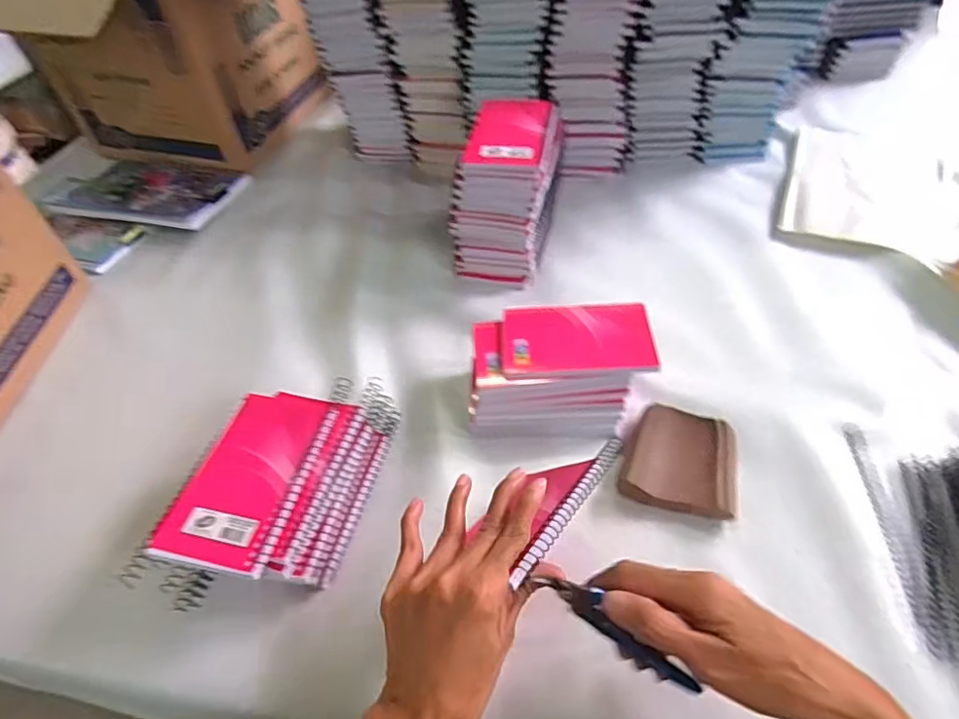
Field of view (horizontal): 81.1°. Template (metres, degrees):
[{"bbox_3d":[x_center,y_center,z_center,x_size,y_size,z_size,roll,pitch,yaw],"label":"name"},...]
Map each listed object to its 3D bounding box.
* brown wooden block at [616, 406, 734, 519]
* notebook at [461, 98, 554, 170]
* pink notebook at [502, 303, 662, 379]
[{"bbox_3d":[0.164,0.083,0.460,0.088,0.018,0.089,10,51,14],"label":"brown wooden block"},{"bbox_3d":[0.032,-0.238,0.584,0.080,0.005,0.127,6,53,10],"label":"notebook"},{"bbox_3d":[0.086,-0.017,0.496,0.128,0.011,0.076,-1,49,4],"label":"pink notebook"}]

